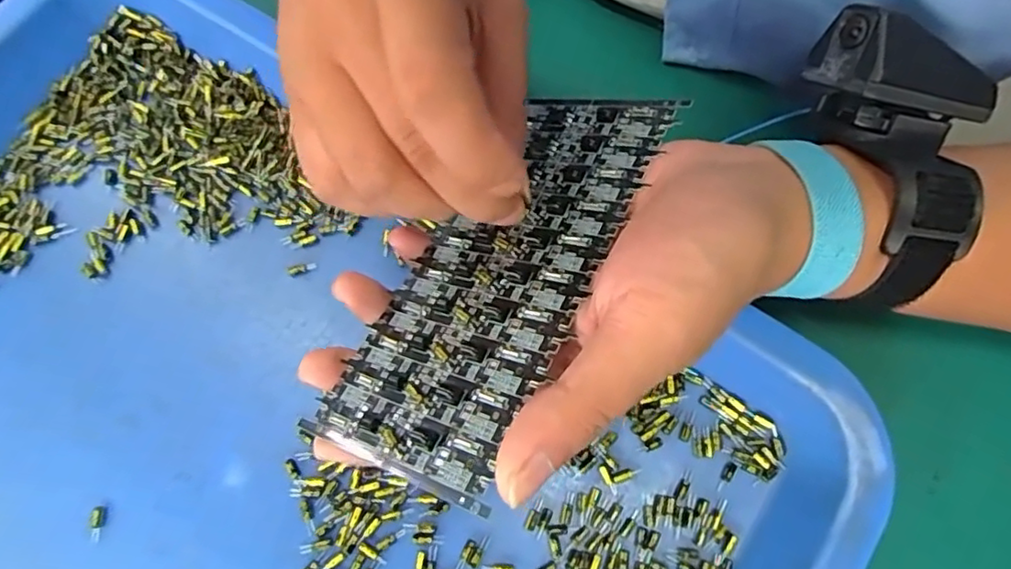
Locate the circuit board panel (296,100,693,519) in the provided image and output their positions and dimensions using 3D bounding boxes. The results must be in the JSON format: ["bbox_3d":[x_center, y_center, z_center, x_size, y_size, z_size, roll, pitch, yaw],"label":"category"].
[{"bbox_3d":[-0.001,-0.009,0.225,0.072,0.004,0.162,13,62,33],"label":"circuit board panel"}]

